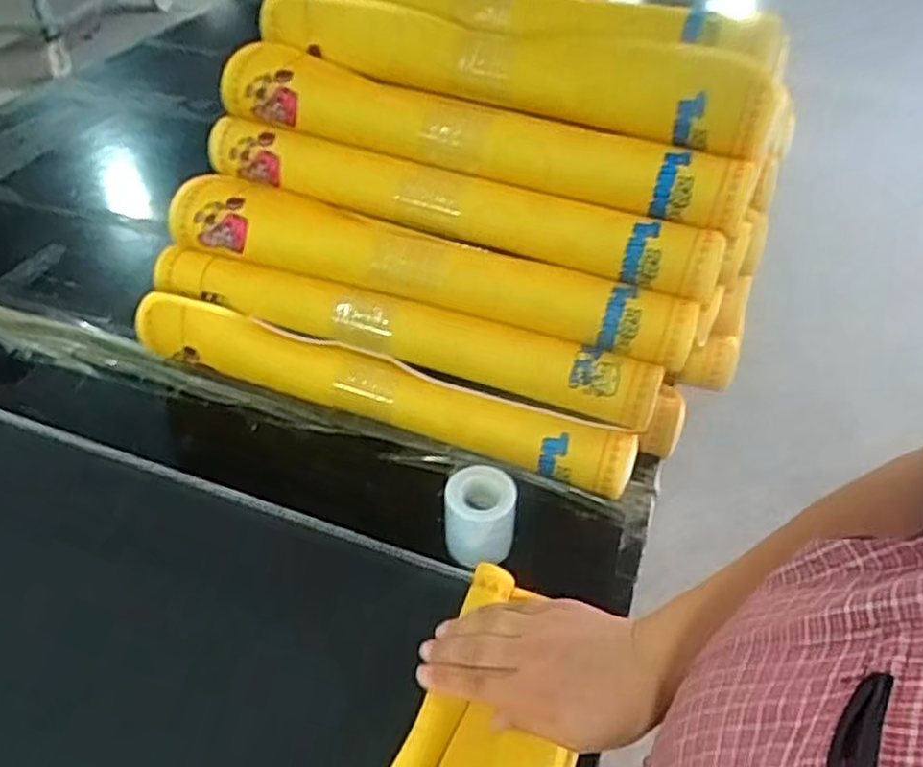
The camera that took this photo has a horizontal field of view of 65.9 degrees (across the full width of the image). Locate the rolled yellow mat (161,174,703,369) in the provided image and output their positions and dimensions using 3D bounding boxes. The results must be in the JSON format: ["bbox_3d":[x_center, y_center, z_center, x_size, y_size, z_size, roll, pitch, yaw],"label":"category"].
[{"bbox_3d":[-0.041,-0.117,0.678,0.520,0.052,0.073,14,45,15],"label":"rolled yellow mat"}]

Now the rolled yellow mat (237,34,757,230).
[{"bbox_3d":[0.009,-0.240,0.674,0.515,0.058,0.078,18,46,18],"label":"rolled yellow mat"}]

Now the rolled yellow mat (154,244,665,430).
[{"bbox_3d":[-0.068,-0.053,0.677,0.500,0.051,0.041,15,45,15],"label":"rolled yellow mat"}]

